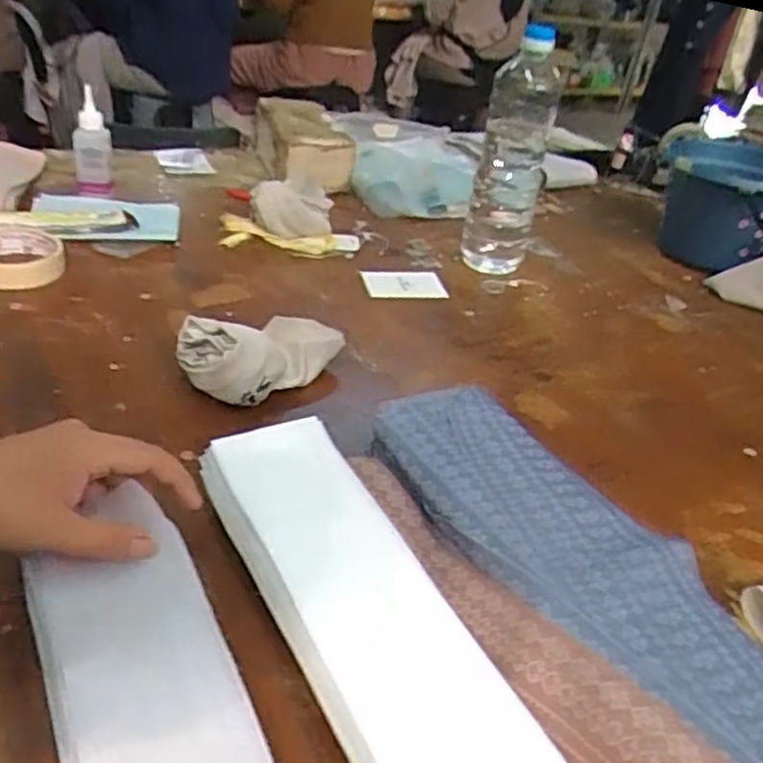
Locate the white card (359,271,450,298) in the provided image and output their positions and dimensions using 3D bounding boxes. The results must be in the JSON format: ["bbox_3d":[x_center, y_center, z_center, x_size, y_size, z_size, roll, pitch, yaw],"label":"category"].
[{"bbox_3d":[0.026,-0.112,0.833,0.090,0.005,0.064,-3,42,-12],"label":"white card"}]

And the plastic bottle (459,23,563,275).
[{"bbox_3d":[0.145,-0.243,0.800,0.074,0.279,0.086,10,34,4],"label":"plastic bottle"}]

